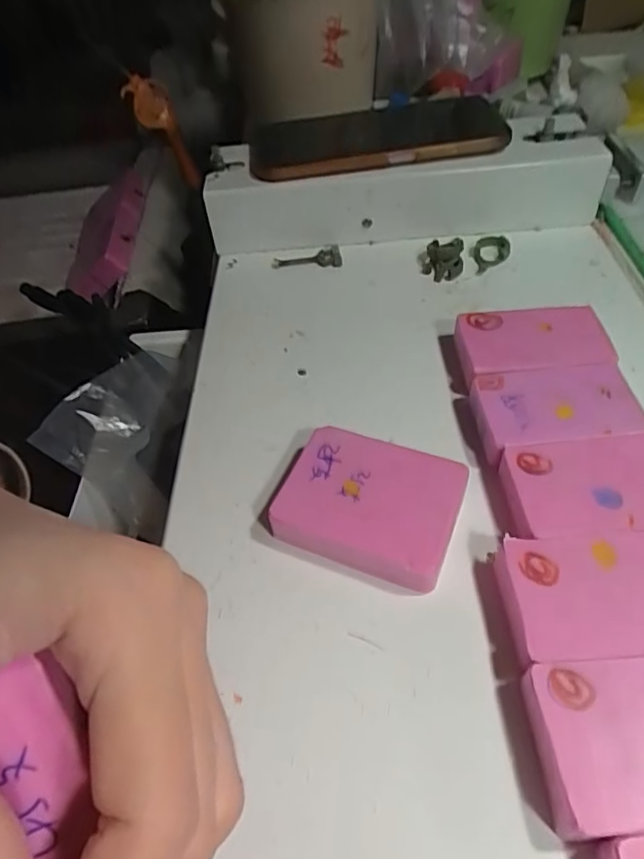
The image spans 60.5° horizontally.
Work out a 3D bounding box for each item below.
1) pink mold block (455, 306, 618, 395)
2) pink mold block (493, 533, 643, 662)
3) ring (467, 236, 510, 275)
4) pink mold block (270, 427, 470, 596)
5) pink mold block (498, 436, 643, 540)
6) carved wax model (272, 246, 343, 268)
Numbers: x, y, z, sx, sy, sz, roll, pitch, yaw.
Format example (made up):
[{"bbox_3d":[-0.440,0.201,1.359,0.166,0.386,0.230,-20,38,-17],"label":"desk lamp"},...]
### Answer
[{"bbox_3d":[0.105,-0.040,0.283,0.071,0.022,0.045,-5,49,2],"label":"pink mold block"},{"bbox_3d":[0.100,0.061,0.196,0.070,0.019,0.043,-4,49,3],"label":"pink mold block"},{"bbox_3d":[0.106,-0.111,0.351,0.025,0.010,0.032,10,51,15],"label":"ring"},{"bbox_3d":[0.020,0.031,0.230,0.069,0.018,0.054,13,52,17],"label":"pink mold block"},{"bbox_3d":[0.111,0.027,0.224,0.070,0.020,0.045,-2,49,5],"label":"pink mold block"},{"bbox_3d":[-0.010,-0.114,0.366,0.045,0.004,0.019,-8,49,0],"label":"carved wax model"}]

